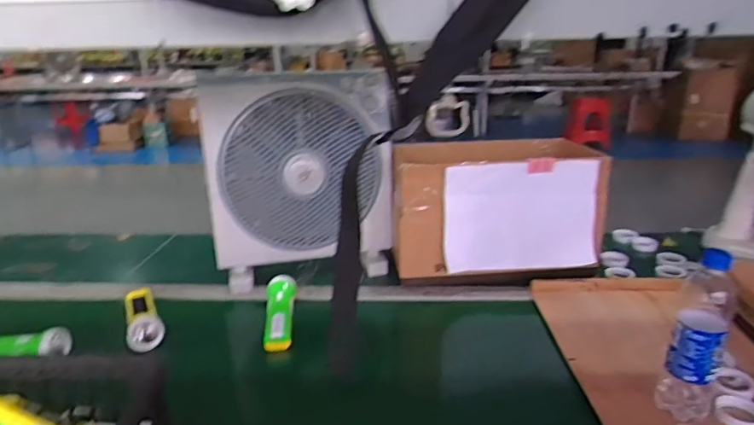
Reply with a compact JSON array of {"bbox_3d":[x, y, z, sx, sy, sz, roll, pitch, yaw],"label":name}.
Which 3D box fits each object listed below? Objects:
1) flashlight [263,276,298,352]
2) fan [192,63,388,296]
[{"bbox_3d":[-0.177,0.186,0.923,0.062,0.061,0.191,-5,21,-9],"label":"flashlight"},{"bbox_3d":[-0.152,-0.059,1.043,0.376,0.419,0.104,-6,21,-12],"label":"fan"}]

